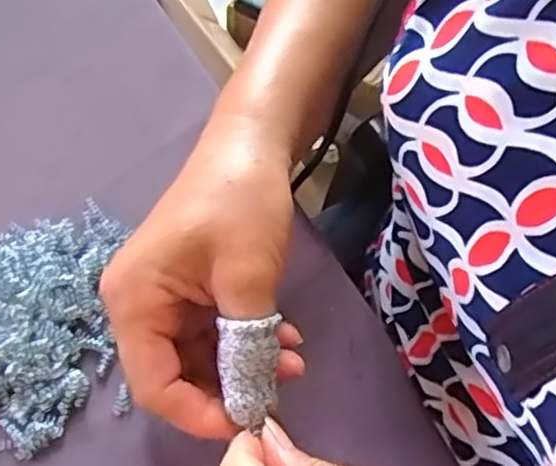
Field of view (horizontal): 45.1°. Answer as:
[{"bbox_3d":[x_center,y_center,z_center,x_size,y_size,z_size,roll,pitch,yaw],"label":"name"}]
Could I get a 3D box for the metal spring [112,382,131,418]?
[{"bbox_3d":[-0.074,0.079,0.317,0.007,0.004,0.016,10,64,-1],"label":"metal spring"}]

